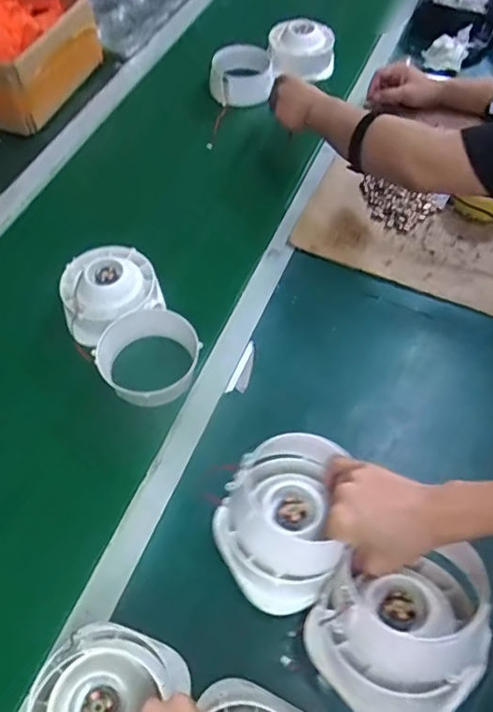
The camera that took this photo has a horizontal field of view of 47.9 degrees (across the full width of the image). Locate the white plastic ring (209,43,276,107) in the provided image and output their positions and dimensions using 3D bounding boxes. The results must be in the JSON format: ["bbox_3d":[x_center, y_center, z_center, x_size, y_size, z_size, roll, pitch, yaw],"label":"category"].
[{"bbox_3d":[-0.008,-0.536,1.056,0.120,0.050,0.137,10,58,6],"label":"white plastic ring"}]

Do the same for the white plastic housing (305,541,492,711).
[{"bbox_3d":[0.138,0.229,0.475,0.154,0.079,0.134,-31,65,-17],"label":"white plastic housing"}]

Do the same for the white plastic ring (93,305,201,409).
[{"bbox_3d":[-0.123,-0.003,0.719,0.108,0.052,0.133,39,67,20],"label":"white plastic ring"}]

